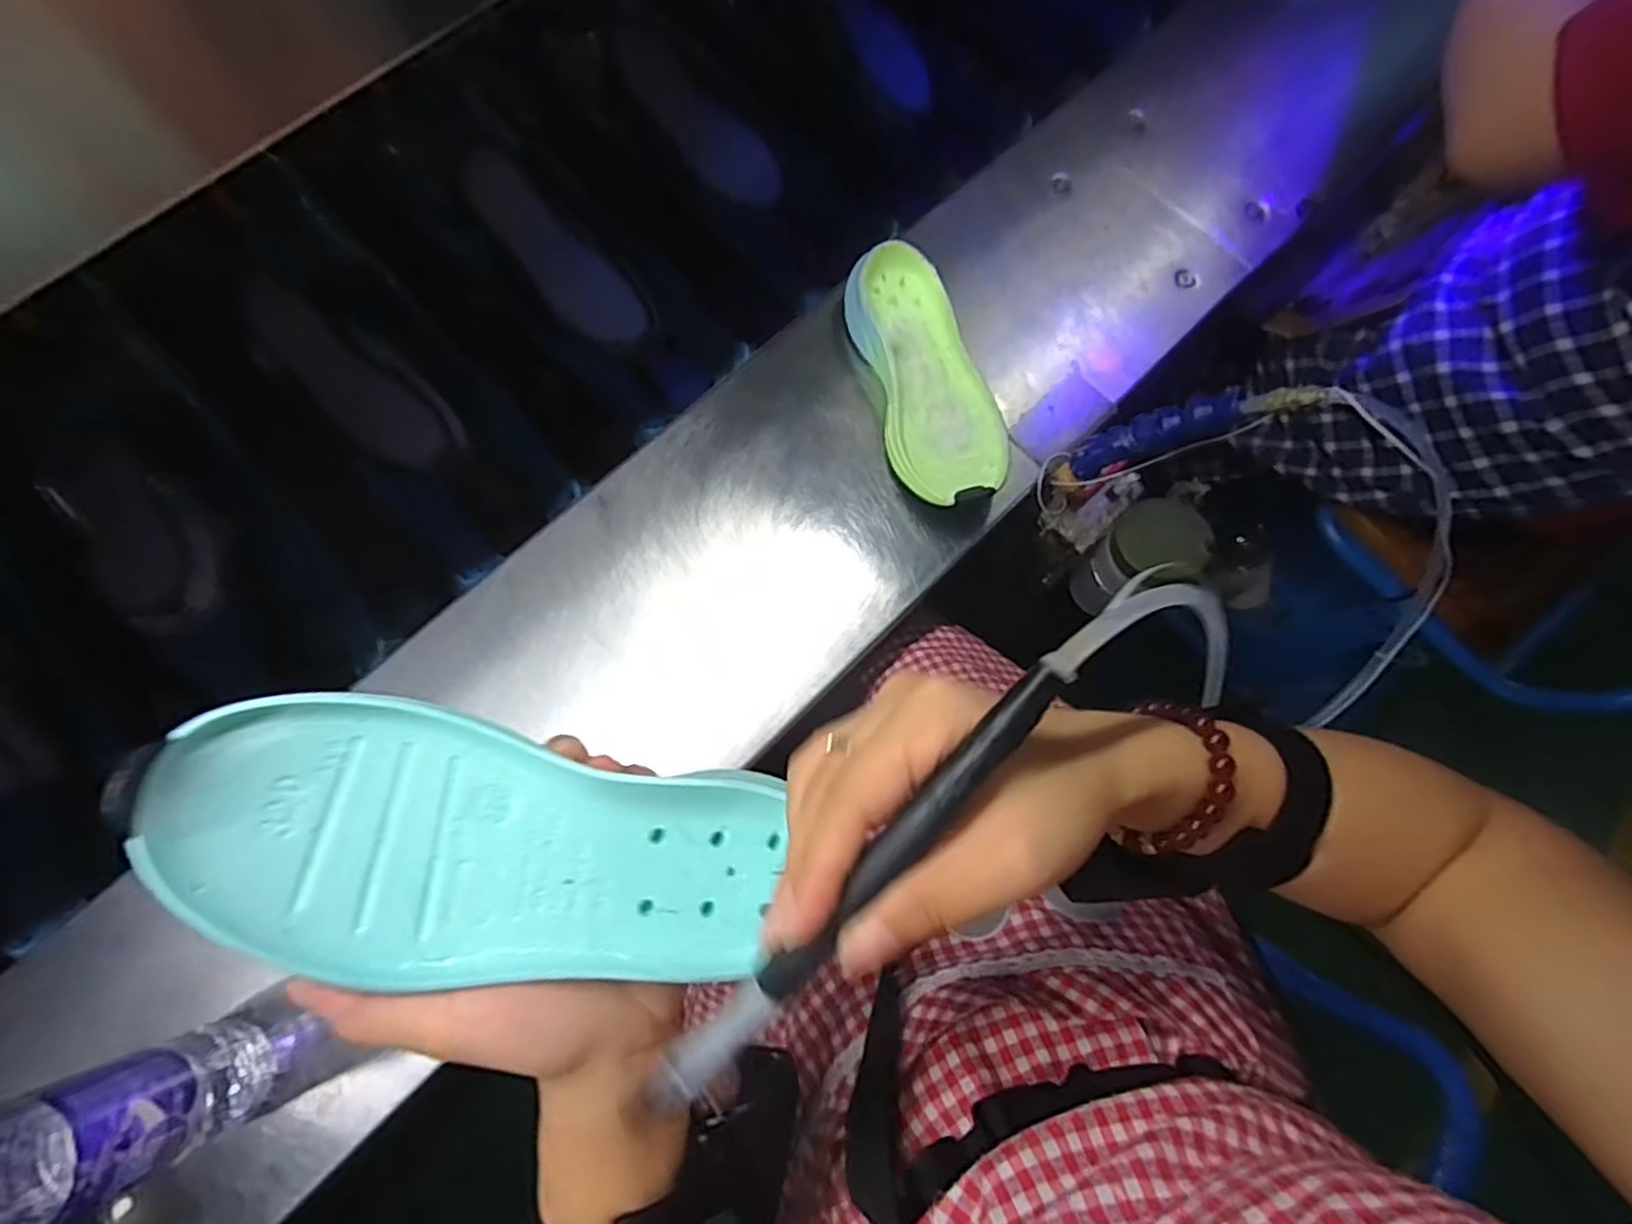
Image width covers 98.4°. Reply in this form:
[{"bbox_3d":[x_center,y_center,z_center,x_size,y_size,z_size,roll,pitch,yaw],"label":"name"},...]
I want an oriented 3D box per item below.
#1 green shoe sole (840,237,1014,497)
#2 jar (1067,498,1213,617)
[{"bbox_3d":[0.088,-0.182,0.555,0.090,0.050,0.216,-14,76,-6],"label":"green shoe sole"},{"bbox_3d":[0.283,-0.044,0.621,0.077,0.108,0.068,-35,79,-10],"label":"jar"}]

